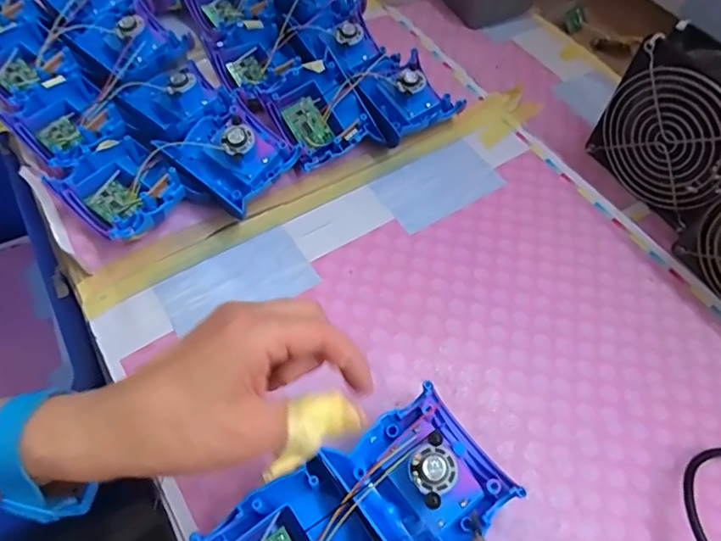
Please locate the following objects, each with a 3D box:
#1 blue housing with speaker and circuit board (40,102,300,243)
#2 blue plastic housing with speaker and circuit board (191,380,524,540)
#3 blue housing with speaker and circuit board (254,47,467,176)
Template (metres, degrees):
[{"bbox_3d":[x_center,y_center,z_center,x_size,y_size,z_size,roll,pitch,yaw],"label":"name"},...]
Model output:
[{"bbox_3d":[-0.137,-0.071,0.409,0.173,0.046,0.100,-23,62,-16],"label":"blue housing with speaker and circuit board"},{"bbox_3d":[0.002,0.136,0.284,0.151,0.031,0.087,-31,64,-20],"label":"blue plastic housing with speaker and circuit board"},{"bbox_3d":[0.004,-0.144,0.454,0.156,0.055,0.085,-28,63,-18],"label":"blue housing with speaker and circuit board"}]

